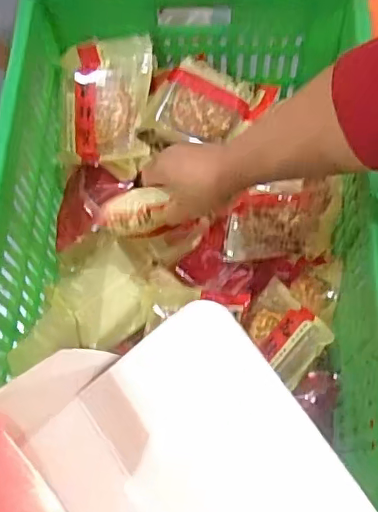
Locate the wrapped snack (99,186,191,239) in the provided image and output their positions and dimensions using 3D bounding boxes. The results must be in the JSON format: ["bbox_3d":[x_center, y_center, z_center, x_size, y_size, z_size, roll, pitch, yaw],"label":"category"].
[{"bbox_3d":[-0.055,-0.042,0.567,0.066,0.035,0.043,-18,70,-6],"label":"wrapped snack"}]

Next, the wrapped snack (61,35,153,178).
[{"bbox_3d":[-0.087,-0.158,0.595,0.093,0.032,0.134,2,96,7],"label":"wrapped snack"}]

